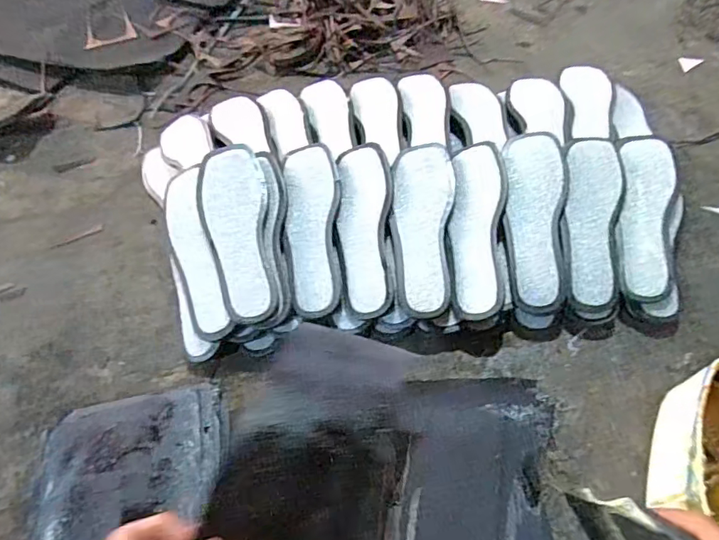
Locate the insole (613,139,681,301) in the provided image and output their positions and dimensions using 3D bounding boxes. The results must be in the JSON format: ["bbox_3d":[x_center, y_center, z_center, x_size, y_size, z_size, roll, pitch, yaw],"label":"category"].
[{"bbox_3d":[0.370,-0.076,0.642,0.070,0.025,0.233,8,74,9],"label":"insole"}]

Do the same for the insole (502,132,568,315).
[{"bbox_3d":[0.223,-0.066,0.630,0.075,0.012,0.239,3,74,6],"label":"insole"}]

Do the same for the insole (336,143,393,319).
[{"bbox_3d":[0.007,-0.057,0.646,0.067,0.008,0.232,-5,73,11],"label":"insole"}]

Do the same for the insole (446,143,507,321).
[{"bbox_3d":[0.148,-0.054,0.625,0.066,0.019,0.230,3,73,6],"label":"insole"}]

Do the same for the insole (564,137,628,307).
[{"bbox_3d":[0.300,-0.065,0.635,0.076,0.024,0.232,7,72,8],"label":"insole"}]

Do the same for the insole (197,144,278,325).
[{"bbox_3d":[-0.153,-0.050,0.624,0.082,0.014,0.236,-12,73,-4],"label":"insole"}]

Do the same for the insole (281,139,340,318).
[{"bbox_3d":[-0.061,-0.056,0.644,0.068,0.009,0.233,-5,72,1],"label":"insole"}]

